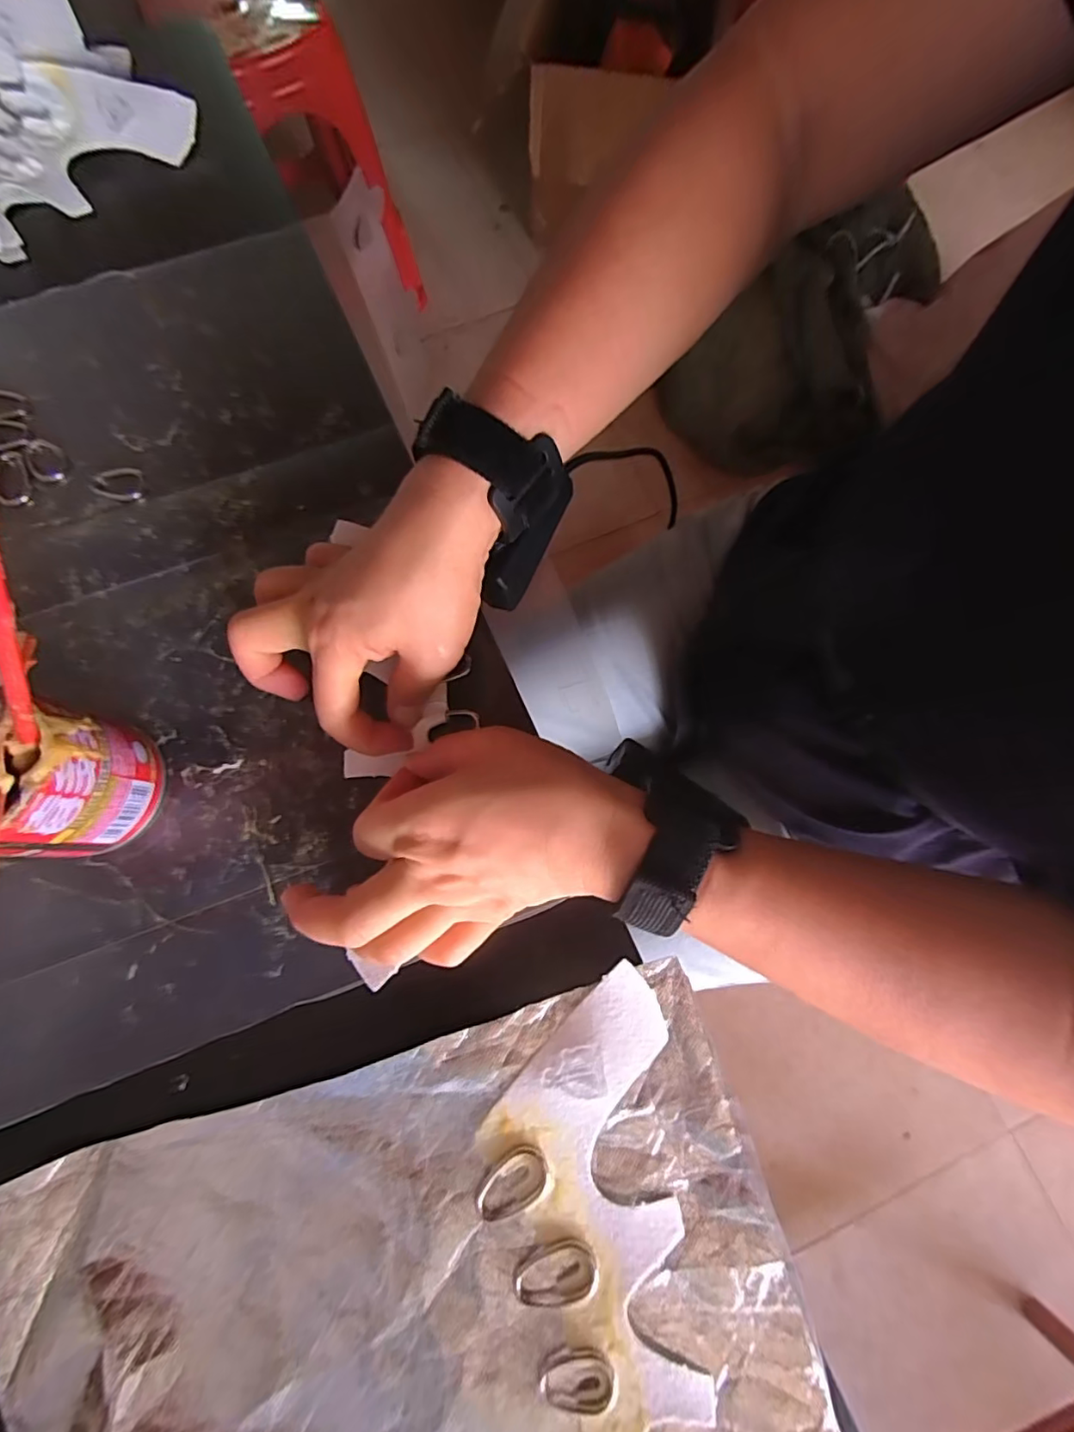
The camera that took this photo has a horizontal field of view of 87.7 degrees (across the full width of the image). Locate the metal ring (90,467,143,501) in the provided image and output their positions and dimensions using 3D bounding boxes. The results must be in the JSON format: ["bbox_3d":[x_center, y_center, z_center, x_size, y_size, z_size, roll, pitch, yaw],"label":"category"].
[{"bbox_3d":[-0.229,-0.128,0.304,0.029,0.004,0.020,5,76,1],"label":"metal ring"}]

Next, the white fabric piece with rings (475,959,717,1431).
[{"bbox_3d":[0.030,0.220,0.218,0.082,0.009,0.210,-13,77,-3],"label":"white fabric piece with rings"}]

